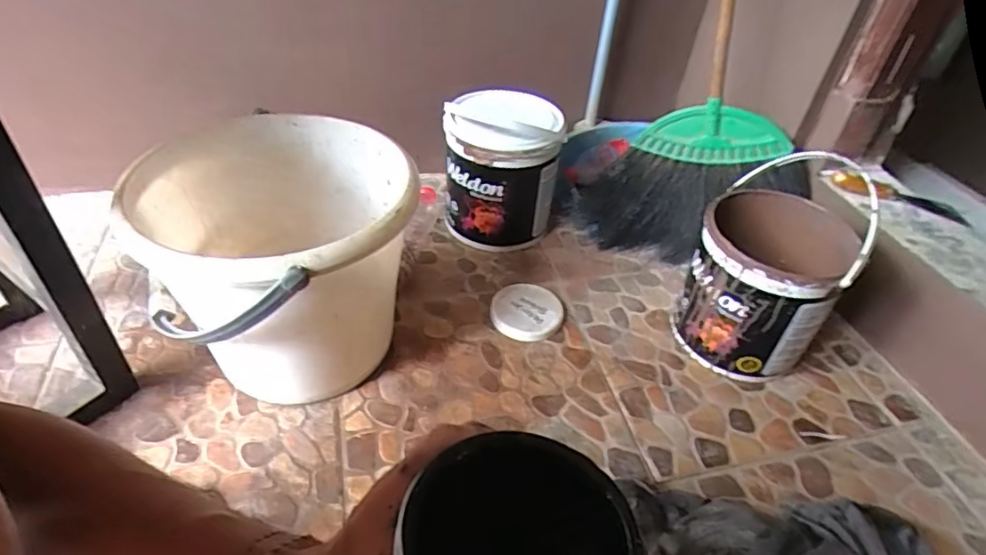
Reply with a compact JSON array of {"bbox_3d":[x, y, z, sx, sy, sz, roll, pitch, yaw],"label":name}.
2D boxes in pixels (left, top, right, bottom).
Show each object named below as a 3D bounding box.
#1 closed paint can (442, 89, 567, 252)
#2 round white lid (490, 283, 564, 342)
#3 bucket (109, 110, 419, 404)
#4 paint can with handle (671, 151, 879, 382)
[{"bbox_3d":[0.011,-0.173,0.894,0.176,0.222,0.154,-5,42,-11],"label":"closed paint can"},{"bbox_3d":[0.049,0.045,0.795,0.098,0.024,0.102,3,41,-2],"label":"round white lid"},{"bbox_3d":[-0.227,-0.007,0.645,0.278,0.255,0.272,3,41,-2],"label":"bucket"},{"bbox_3d":[0.351,-0.010,0.726,0.170,0.244,0.189,23,44,19],"label":"paint can with handle"}]

